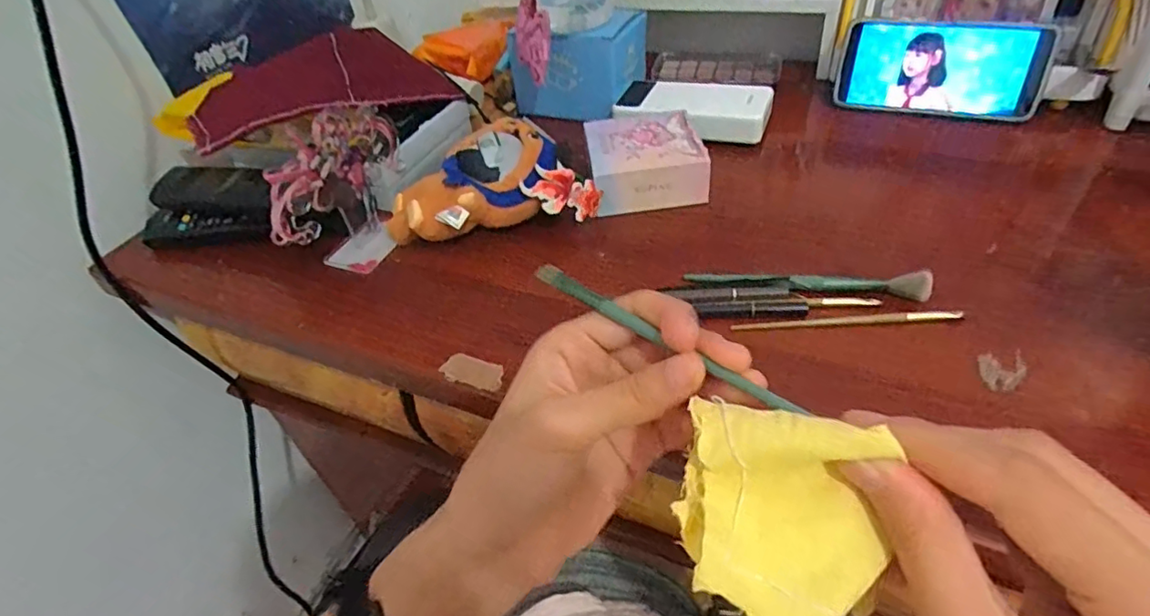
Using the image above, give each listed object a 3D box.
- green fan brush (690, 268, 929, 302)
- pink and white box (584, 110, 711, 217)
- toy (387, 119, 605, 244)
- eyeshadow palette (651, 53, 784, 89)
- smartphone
[{"bbox_3d":[0.156,-0.018,0.403,0.156,0.019,0.018,6,45,15],"label":"green fan brush"},{"bbox_3d":[0.058,-0.127,0.508,0.094,0.038,0.095,-9,43,-1],"label":"pink and white box"},{"bbox_3d":[-0.072,-0.101,0.475,0.164,0.053,0.089,-16,43,-8],"label":"toy"},{"bbox_3d":[0.159,-0.269,0.664,0.139,0.020,0.042,7,45,16],"label":"eyeshadow palette"},{"bbox_3d":[0.333,-0.218,0.540,0.165,0.079,0.007,14,31,21],"label":"smartphone"}]

